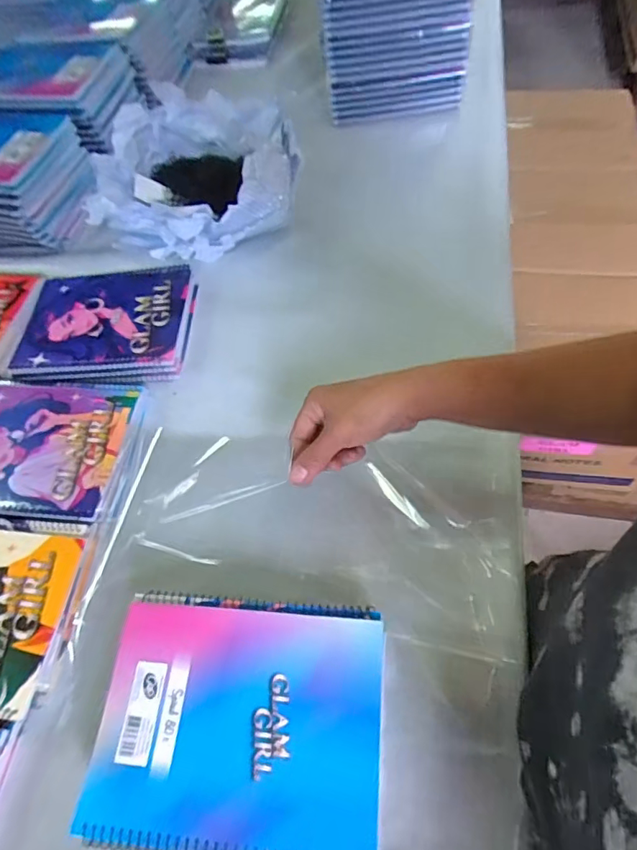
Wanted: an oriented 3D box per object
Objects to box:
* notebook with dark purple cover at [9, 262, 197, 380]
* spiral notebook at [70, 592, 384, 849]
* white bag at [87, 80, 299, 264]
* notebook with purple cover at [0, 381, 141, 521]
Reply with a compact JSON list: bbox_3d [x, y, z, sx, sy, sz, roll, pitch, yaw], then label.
[{"bbox_3d":[-0.259,-0.130,0.618,0.205,0.017,0.182,-2,58,4],"label":"notebook with dark purple cover"},{"bbox_3d":[-0.055,0.203,0.355,0.194,0.014,0.154,2,58,7],"label":"spiral notebook"},{"bbox_3d":[-0.173,-0.337,0.691,0.285,0.089,0.259,5,59,8],"label":"white bag"},{"bbox_3d":[-0.301,0.019,0.531,0.195,0.013,0.151,3,59,7],"label":"notebook with purple cover"}]

